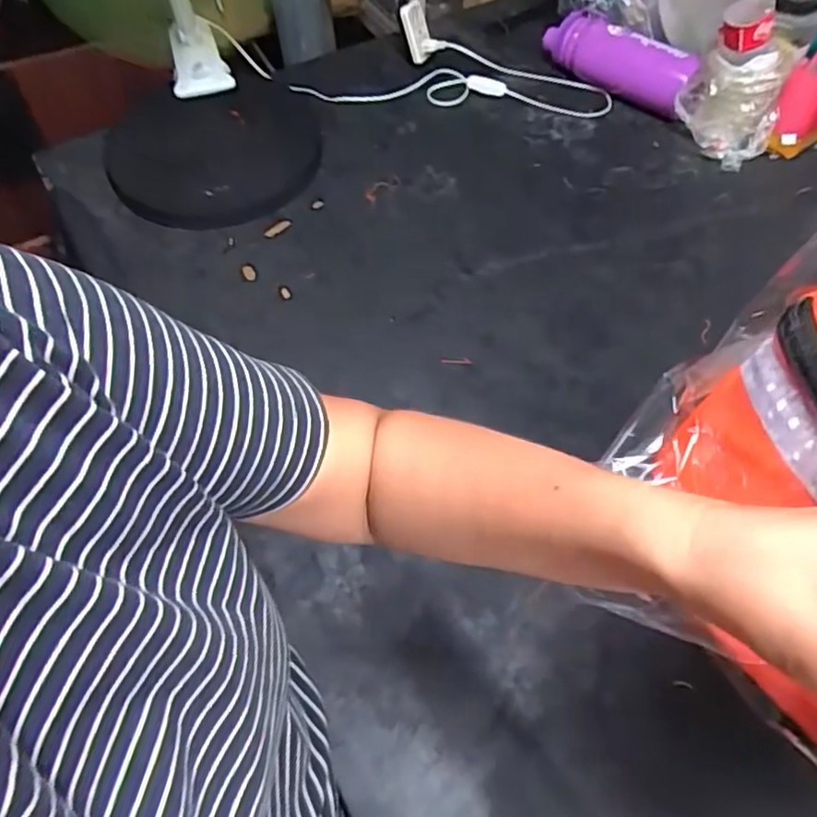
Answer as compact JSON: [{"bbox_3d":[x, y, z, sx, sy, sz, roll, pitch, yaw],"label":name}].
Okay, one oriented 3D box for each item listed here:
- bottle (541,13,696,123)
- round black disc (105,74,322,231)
[{"bbox_3d":[0.298,-0.493,0.902,0.065,0.074,0.230,-34,60,-17],"label":"bottle"},{"bbox_3d":[-0.256,-0.351,0.842,0.275,0.024,0.263,1,62,-1],"label":"round black disc"}]

